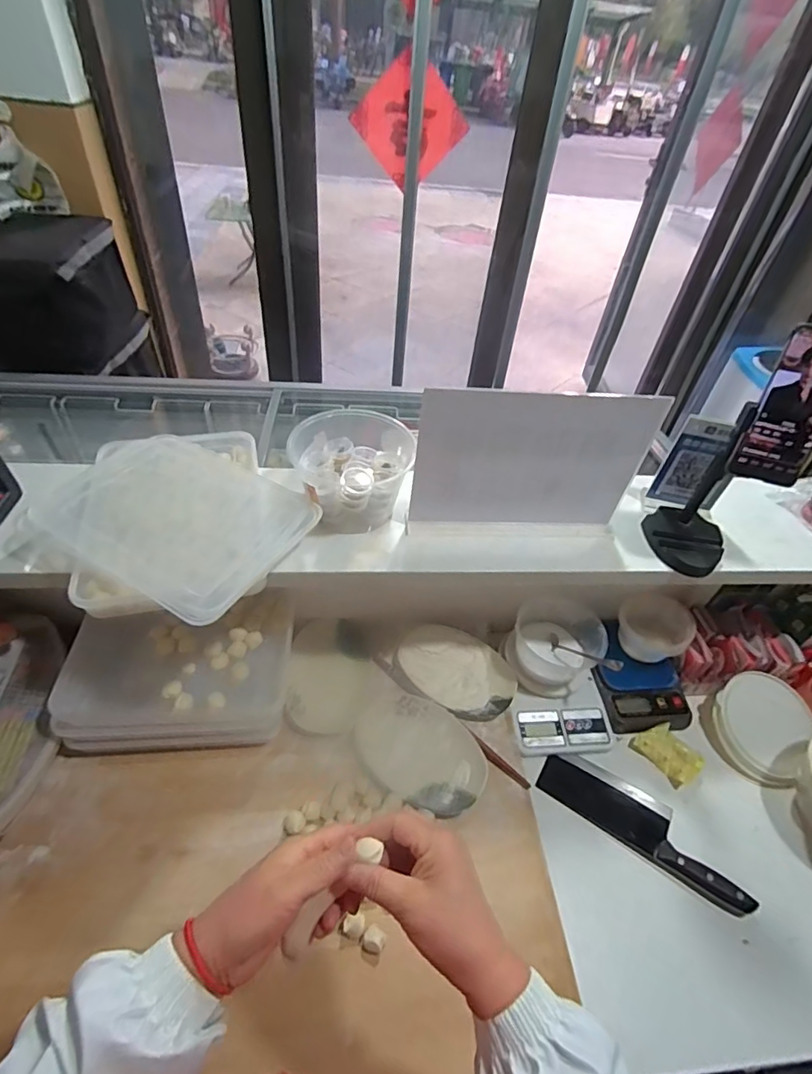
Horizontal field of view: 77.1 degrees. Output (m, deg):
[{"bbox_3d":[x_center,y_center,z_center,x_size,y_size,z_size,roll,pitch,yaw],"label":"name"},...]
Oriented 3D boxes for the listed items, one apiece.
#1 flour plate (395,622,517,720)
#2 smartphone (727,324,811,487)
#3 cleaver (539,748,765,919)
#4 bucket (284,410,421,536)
[{"bbox_3d":[0.082,0.222,0.850,0.197,0.030,0.140,24,48,16],"label":"flour plate"},{"bbox_3d":[0.416,-0.135,0.546,0.071,0.161,0.011,15,27,10],"label":"smartphone"},{"bbox_3d":[0.341,0.410,0.737,0.293,0.025,0.087,28,49,19],"label":"cleaver"},{"bbox_3d":[-0.074,-0.093,0.703,0.158,0.122,0.141,1,46,-7],"label":"bucket"}]

